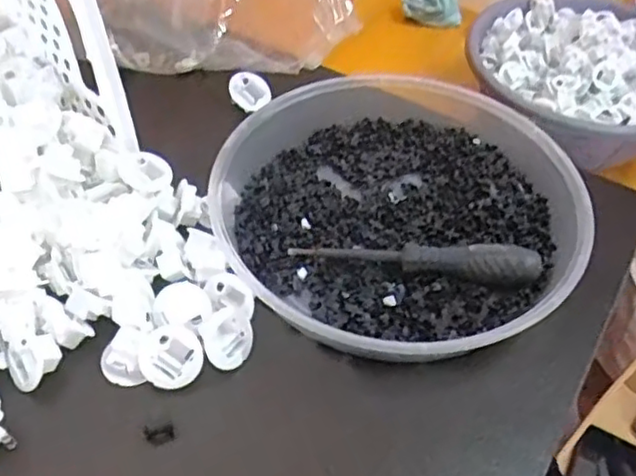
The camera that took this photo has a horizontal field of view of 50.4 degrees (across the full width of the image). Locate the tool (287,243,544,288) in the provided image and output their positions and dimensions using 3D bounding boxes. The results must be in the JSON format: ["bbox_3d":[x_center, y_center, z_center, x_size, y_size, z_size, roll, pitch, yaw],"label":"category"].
[{"bbox_3d":[0.057,0.012,0.405,0.144,0.028,0.019,8,50,4],"label":"tool"}]

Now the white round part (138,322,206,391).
[{"bbox_3d":[-0.079,0.064,0.366,0.033,0.008,0.033,0,82,-3],"label":"white round part"}]

